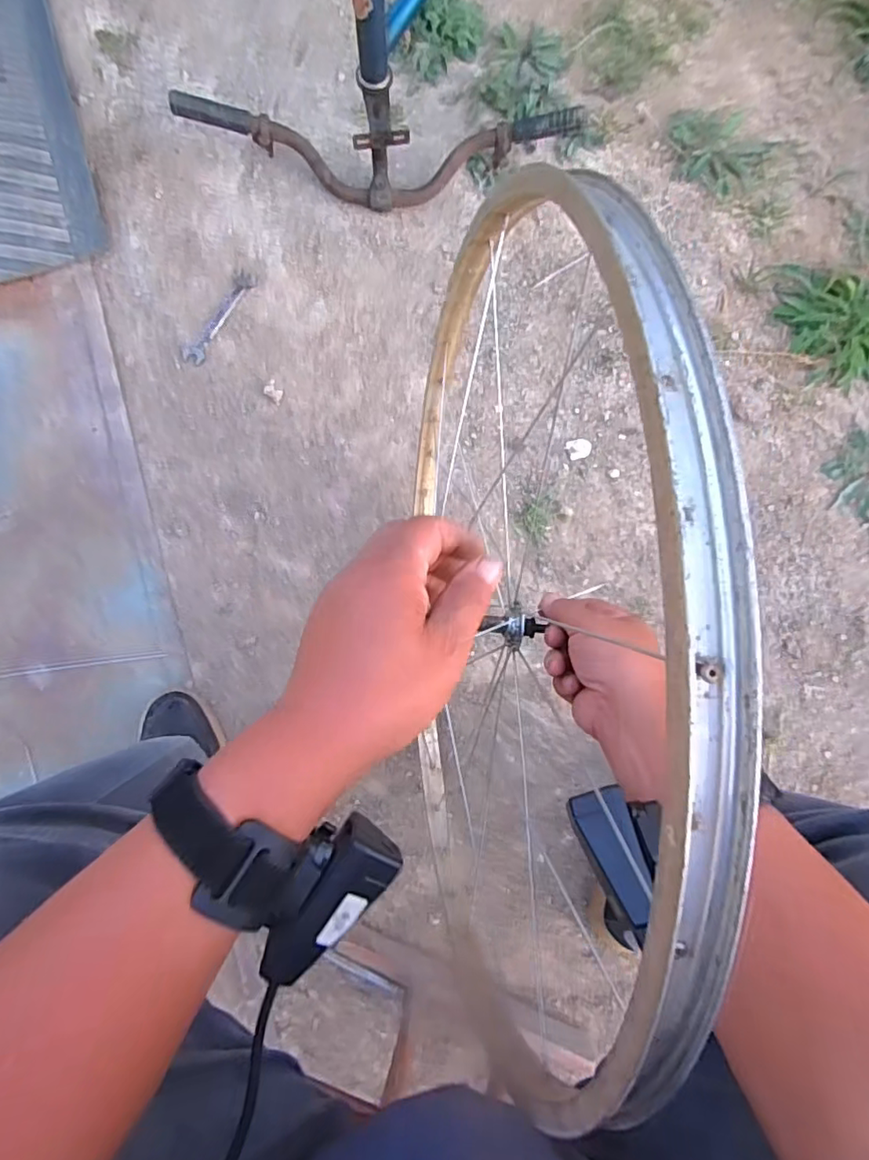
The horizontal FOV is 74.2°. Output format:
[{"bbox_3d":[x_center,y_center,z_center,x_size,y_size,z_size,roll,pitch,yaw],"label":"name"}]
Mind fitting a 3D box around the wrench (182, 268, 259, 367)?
[{"bbox_3d":[-0.296,-0.364,0.793,0.033,0.007,0.149,30,78,1],"label":"wrench"}]

